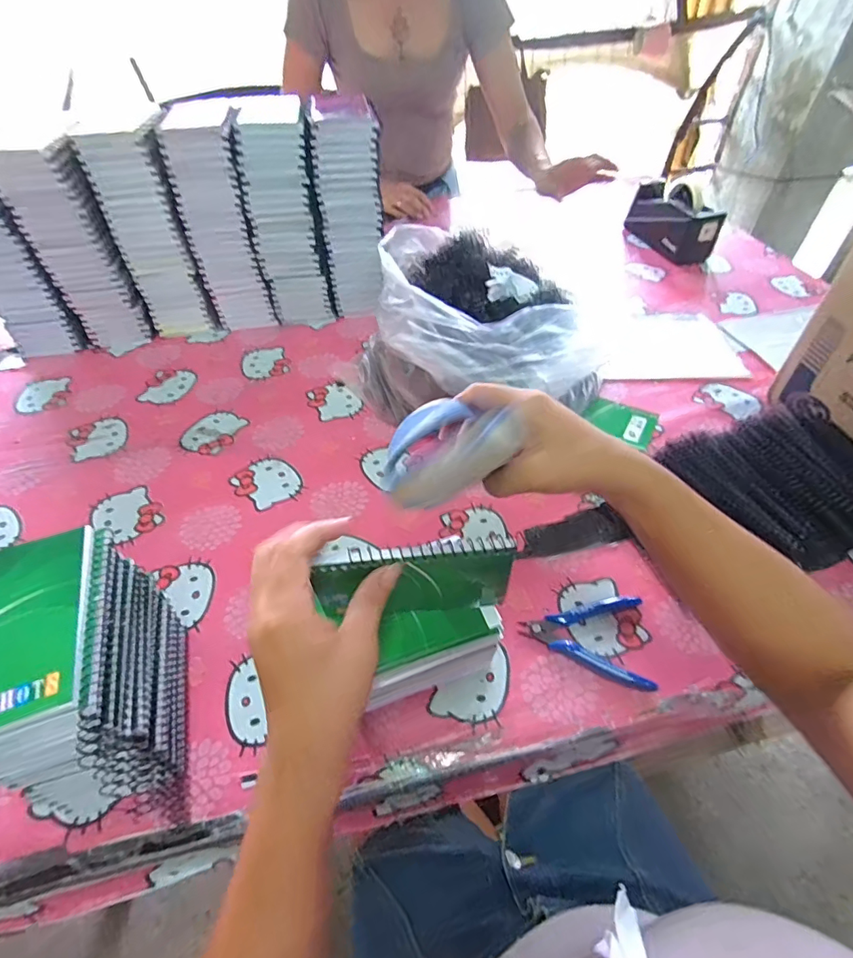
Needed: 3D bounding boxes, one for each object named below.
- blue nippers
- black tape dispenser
[{"bbox_3d":[0.148,0.144,0.456,0.113,0.015,0.089,8,50,8],"label":"blue nippers"},{"bbox_3d":[0.497,-0.538,0.986,0.083,0.122,0.213,-14,51,-11],"label":"black tape dispenser"}]

